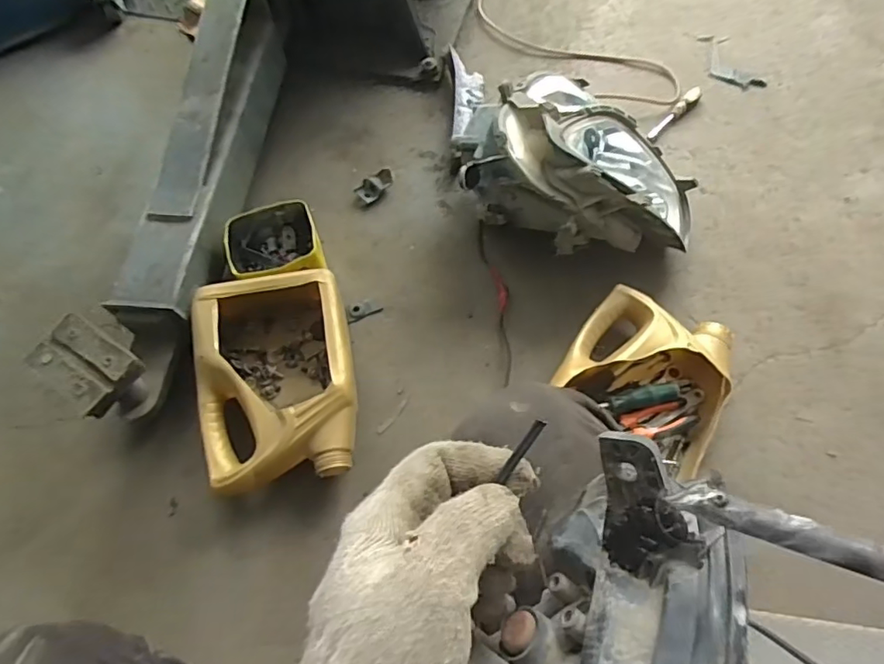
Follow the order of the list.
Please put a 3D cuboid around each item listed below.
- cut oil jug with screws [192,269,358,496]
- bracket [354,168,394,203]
[{"bbox_3d":[-0.225,0.059,0.766,0.201,0.109,0.301,-10,64,-3],"label":"cut oil jug with screws"},{"bbox_3d":[-0.116,-0.257,0.956,0.032,0.031,0.073,35,70,17],"label":"bracket"}]

